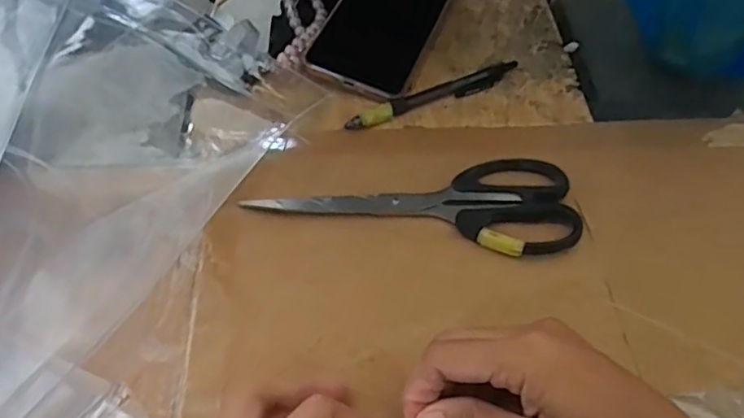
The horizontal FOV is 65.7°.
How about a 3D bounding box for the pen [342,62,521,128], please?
[{"bbox_3d":[0.045,-0.083,0.413,0.138,0.012,0.015,-22,57,-16],"label":"pen"}]

